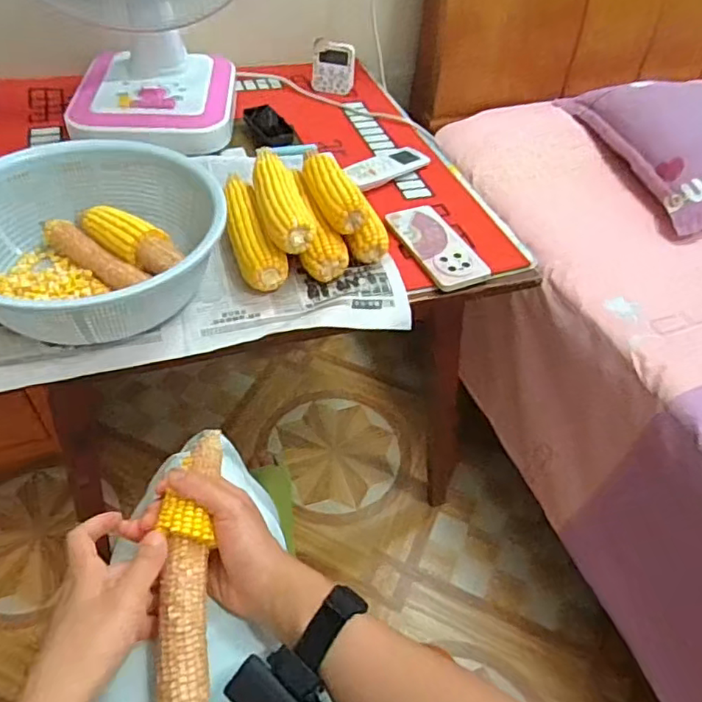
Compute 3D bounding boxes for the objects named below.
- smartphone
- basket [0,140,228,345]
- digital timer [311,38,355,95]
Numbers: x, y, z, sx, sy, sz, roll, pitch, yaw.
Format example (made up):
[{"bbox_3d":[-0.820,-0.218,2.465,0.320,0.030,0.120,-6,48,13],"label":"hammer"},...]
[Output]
[{"bbox_3d":[0.114,-0.142,0.762,0.080,0.013,0.163,-17,51,-19],"label":"smartphone"},{"bbox_3d":[-0.290,-0.121,0.637,0.233,0.102,0.272,33,53,23],"label":"basket"},{"bbox_3d":[-0.032,-0.524,1.060,0.077,0.086,0.025,8,32,2],"label":"digital timer"}]

